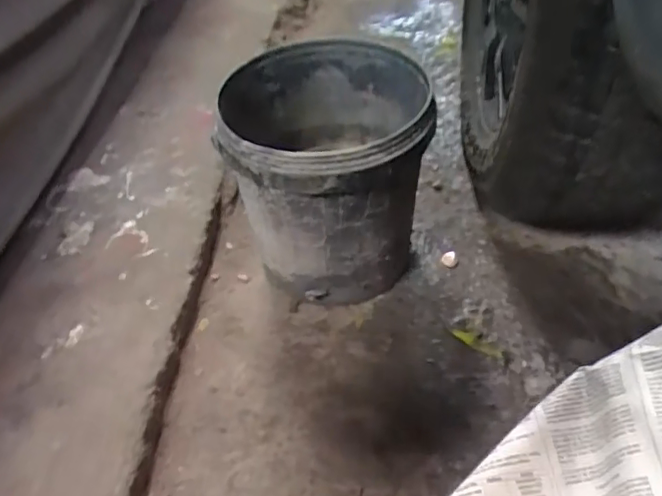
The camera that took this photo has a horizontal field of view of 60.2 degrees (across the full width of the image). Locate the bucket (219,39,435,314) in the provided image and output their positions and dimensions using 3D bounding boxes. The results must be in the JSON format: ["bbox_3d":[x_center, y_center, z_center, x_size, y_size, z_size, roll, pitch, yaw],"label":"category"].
[{"bbox_3d":[-0.002,-0.112,0.914,0.294,0.316,0.319,1,47,7],"label":"bucket"}]

